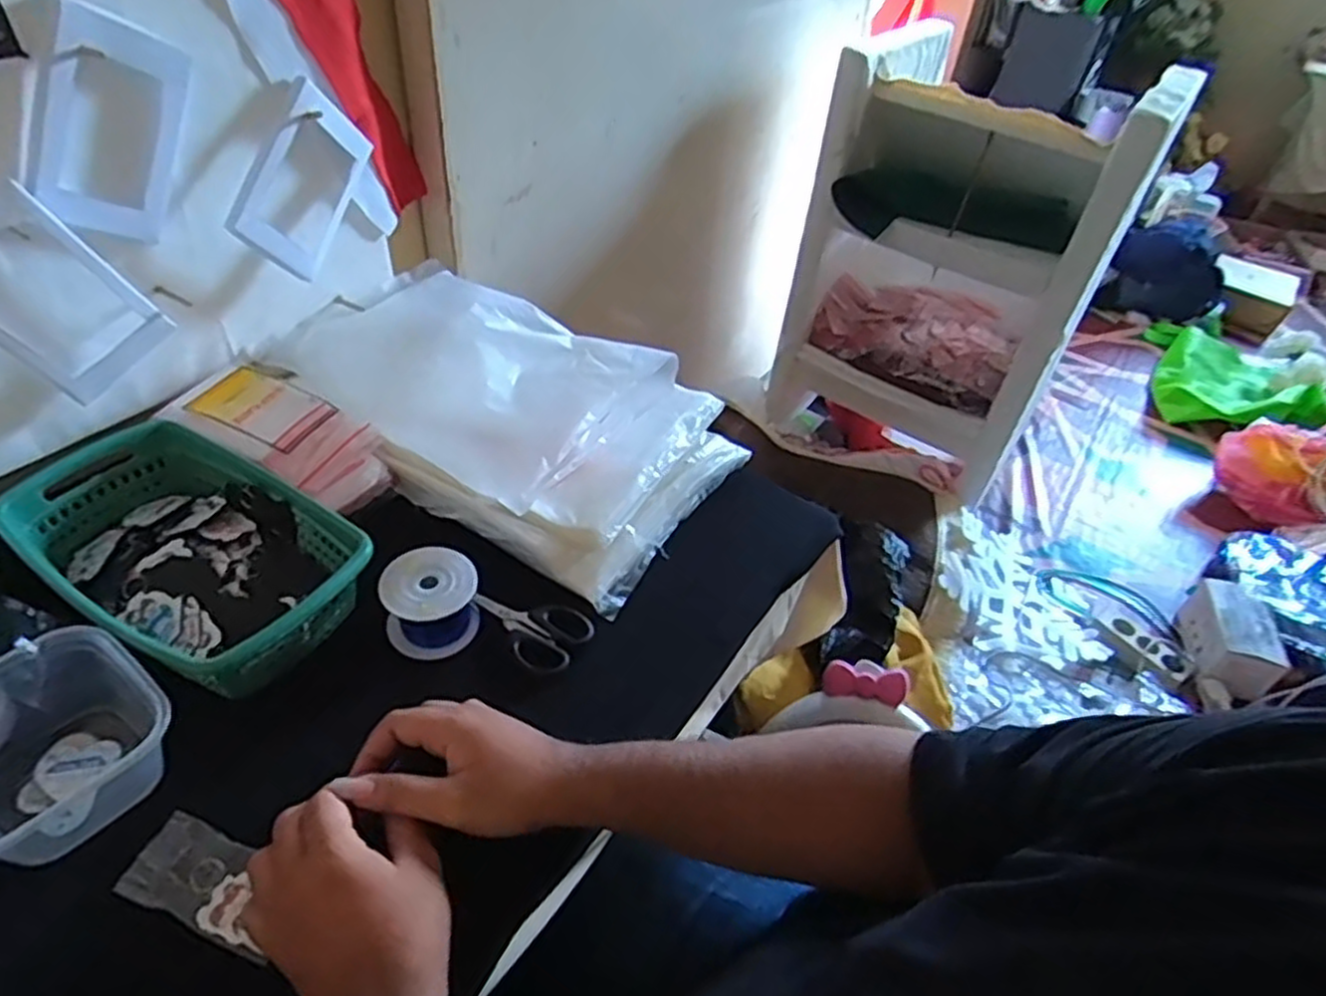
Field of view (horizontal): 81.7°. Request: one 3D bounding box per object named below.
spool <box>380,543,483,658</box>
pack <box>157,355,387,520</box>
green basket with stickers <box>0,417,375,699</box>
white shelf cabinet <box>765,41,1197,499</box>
[{"bbox_3d":[-0.170,0.077,0.563,0.065,0.055,0.059,-3,44,-11],"label":"spool"},{"bbox_3d":[-0.326,-0.052,0.652,0.183,0.057,0.094,21,44,15],"label":"pack"},{"bbox_3d":[-0.344,0.038,0.557,0.246,0.056,0.150,26,46,19],"label":"green basket with stickers"},{"bbox_3d":[0.498,-0.385,1.410,0.498,0.697,0.357,23,45,17],"label":"white shelf cabinet"}]

